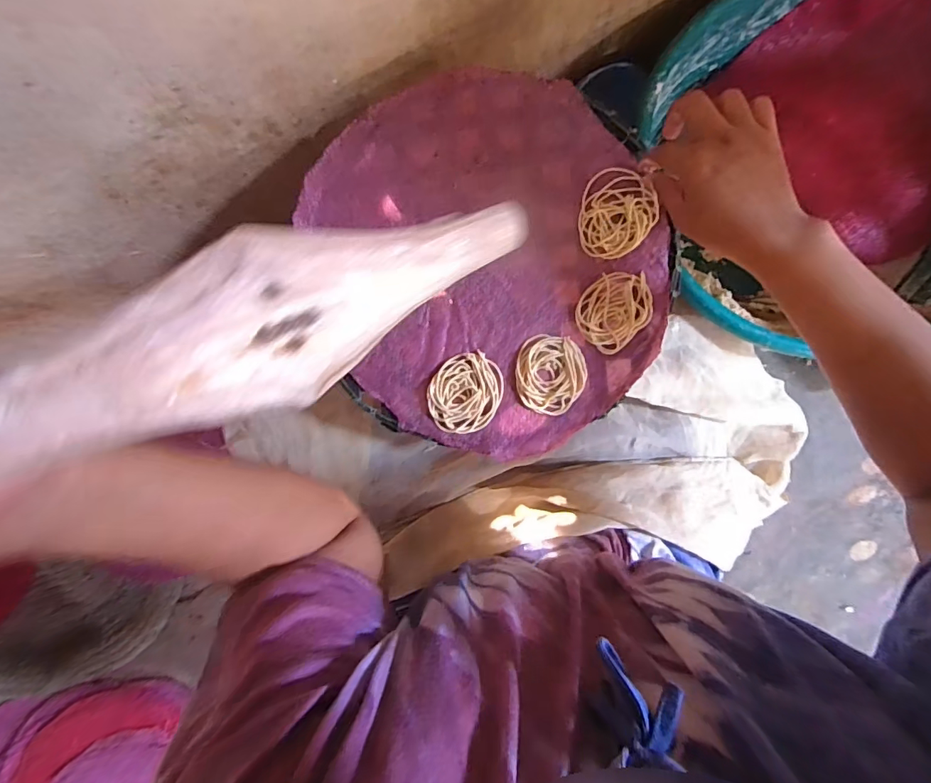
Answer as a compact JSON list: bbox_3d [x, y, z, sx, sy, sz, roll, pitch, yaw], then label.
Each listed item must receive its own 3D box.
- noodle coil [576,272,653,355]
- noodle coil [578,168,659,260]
[{"bbox_3d":[0.141,-0.079,0.444,0.061,0.008,0.074,42,94,2],"label":"noodle coil"},{"bbox_3d":[0.144,-0.167,0.444,0.068,0.006,0.080,10,92,3],"label":"noodle coil"}]

